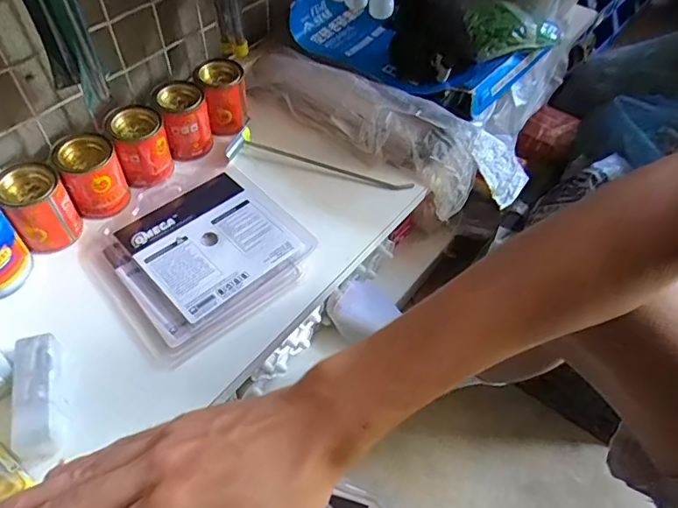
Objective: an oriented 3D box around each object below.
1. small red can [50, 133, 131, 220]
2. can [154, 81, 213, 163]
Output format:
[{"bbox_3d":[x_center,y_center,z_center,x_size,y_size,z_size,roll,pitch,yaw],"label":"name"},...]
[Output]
[{"bbox_3d":[-0.242,-0.076,0.500,0.052,0.069,0.046,-24,56,-19],"label":"small red can"},{"bbox_3d":[-0.169,-0.145,0.561,0.047,0.070,0.053,-11,52,-10],"label":"can"}]

